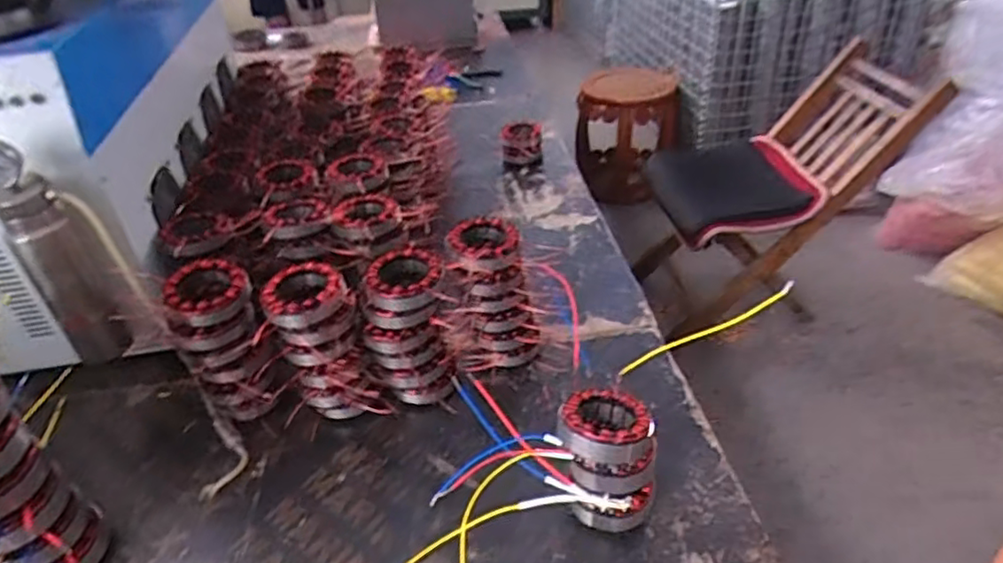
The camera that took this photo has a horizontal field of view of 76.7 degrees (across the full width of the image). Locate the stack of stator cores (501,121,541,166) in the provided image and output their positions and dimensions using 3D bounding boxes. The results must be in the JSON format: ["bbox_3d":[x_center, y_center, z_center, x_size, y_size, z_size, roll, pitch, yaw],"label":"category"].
[{"bbox_3d":[0.043,-0.285,1.323,0.084,0.069,0.084,-2,36,3],"label":"stack of stator cores"}]

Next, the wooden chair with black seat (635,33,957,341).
[{"bbox_3d":[0.667,-0.194,1.562,0.590,0.551,0.368,-16,38,-16],"label":"wooden chair with black seat"}]

